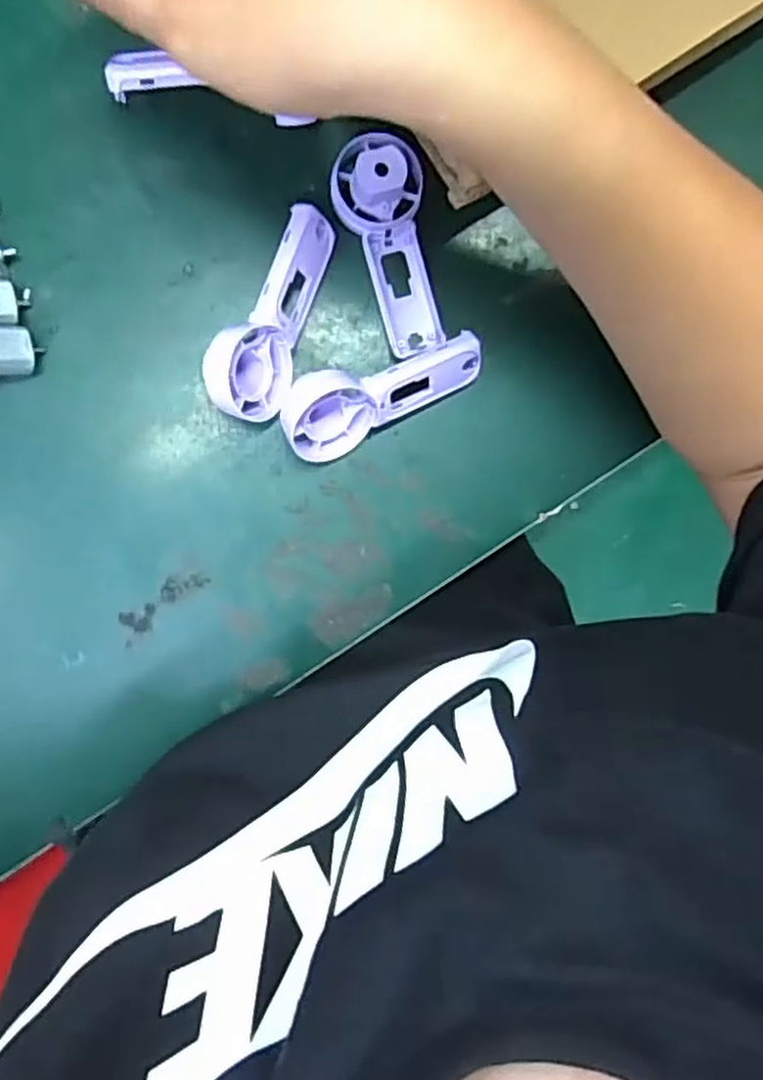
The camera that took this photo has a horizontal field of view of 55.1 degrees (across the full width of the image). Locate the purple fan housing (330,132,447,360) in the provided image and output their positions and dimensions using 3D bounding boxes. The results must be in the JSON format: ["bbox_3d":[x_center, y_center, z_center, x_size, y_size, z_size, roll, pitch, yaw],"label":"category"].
[{"bbox_3d":[0.006,-0.129,0.322,0.037,0.020,0.090,-19,109,-5],"label":"purple fan housing"}]

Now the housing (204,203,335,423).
[{"bbox_3d":[-0.046,-0.097,0.312,0.031,0.038,0.091,21,89,-7],"label":"housing"}]

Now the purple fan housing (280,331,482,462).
[{"bbox_3d":[0.001,-0.064,0.324,0.091,0.027,0.035,-19,94,-6],"label":"purple fan housing"}]

